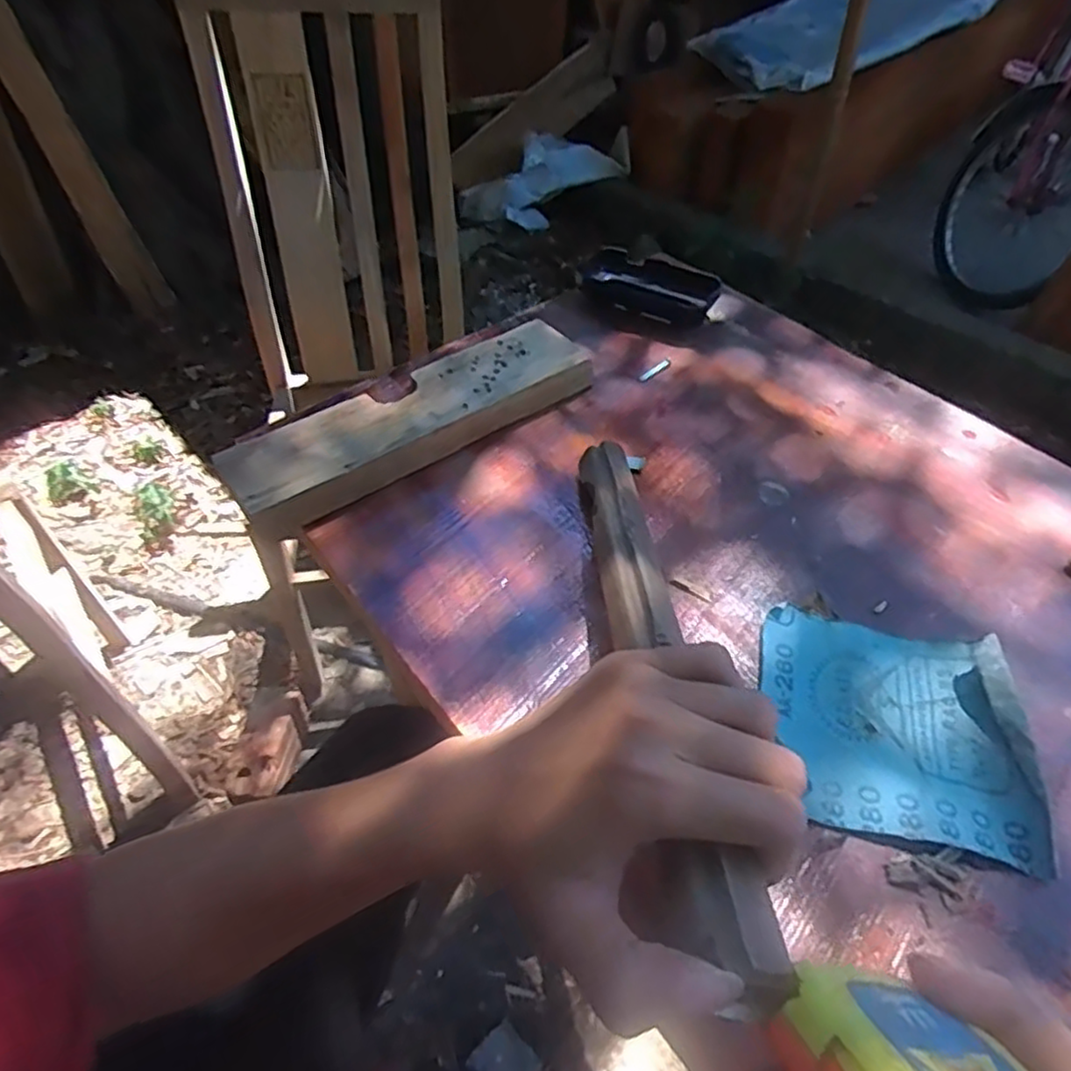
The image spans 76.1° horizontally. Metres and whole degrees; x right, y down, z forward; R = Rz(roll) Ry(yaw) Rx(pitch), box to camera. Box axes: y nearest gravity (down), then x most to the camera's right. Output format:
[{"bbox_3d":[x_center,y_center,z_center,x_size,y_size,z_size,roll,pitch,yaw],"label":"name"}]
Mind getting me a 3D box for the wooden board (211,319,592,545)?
[{"bbox_3d":[-0.074,-0.073,0.435,0.233,0.032,0.059,-28,53,-23],"label":"wooden board"}]

